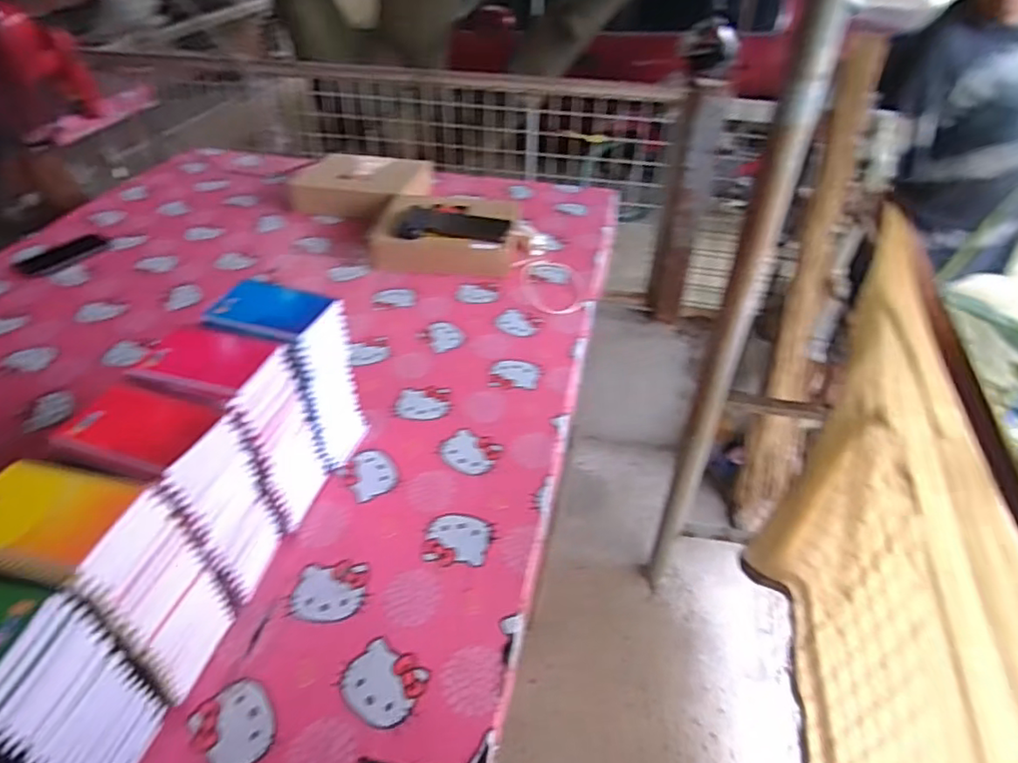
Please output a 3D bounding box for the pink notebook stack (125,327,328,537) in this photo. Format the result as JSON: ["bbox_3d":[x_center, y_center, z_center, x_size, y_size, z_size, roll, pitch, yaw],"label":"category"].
[{"bbox_3d":[-0.313,0.067,0.691,0.131,0.230,0.112,8,41,10],"label":"pink notebook stack"}]

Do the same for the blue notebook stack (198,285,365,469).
[{"bbox_3d":[-0.271,0.004,0.765,0.131,0.235,0.107,11,41,13],"label":"blue notebook stack"}]

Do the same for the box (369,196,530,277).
[{"bbox_3d":[-0.113,-0.312,1.243,0.293,0.086,0.236,4,40,5],"label":"box"}]

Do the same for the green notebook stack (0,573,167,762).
[{"bbox_3d":[-0.385,0.252,0.474,0.124,0.228,0.100,7,41,10],"label":"green notebook stack"}]

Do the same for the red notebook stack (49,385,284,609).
[{"bbox_3d":[-0.335,0.128,0.618,0.128,0.231,0.101,8,41,10],"label":"red notebook stack"}]

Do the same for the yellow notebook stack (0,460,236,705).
[{"bbox_3d":[-0.366,0.189,0.548,0.132,0.232,0.101,9,41,11],"label":"yellow notebook stack"}]

